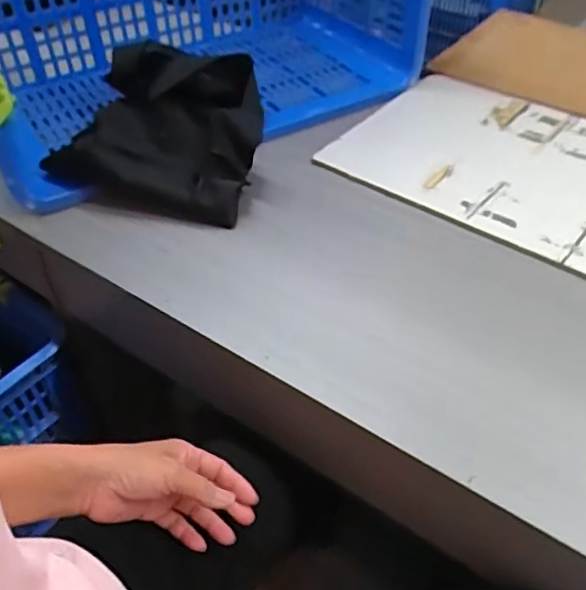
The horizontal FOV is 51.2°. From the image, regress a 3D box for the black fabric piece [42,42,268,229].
[{"bbox_3d":[-0.150,-0.210,0.773,0.244,0.095,0.235,12,48,12],"label":"black fabric piece"}]

